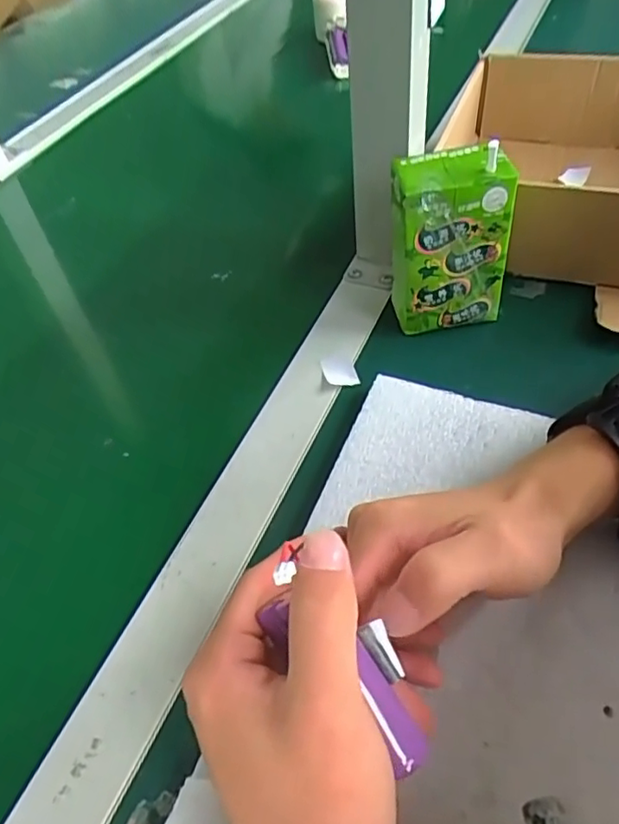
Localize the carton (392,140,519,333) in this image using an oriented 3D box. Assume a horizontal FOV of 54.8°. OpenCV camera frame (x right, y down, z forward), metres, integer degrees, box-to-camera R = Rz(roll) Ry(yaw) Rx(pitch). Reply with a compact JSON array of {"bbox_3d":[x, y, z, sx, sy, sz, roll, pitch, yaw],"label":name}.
[{"bbox_3d":[0.088,-0.105,0.377,0.069,0.106,0.046,-1,50,6],"label":"carton"}]

